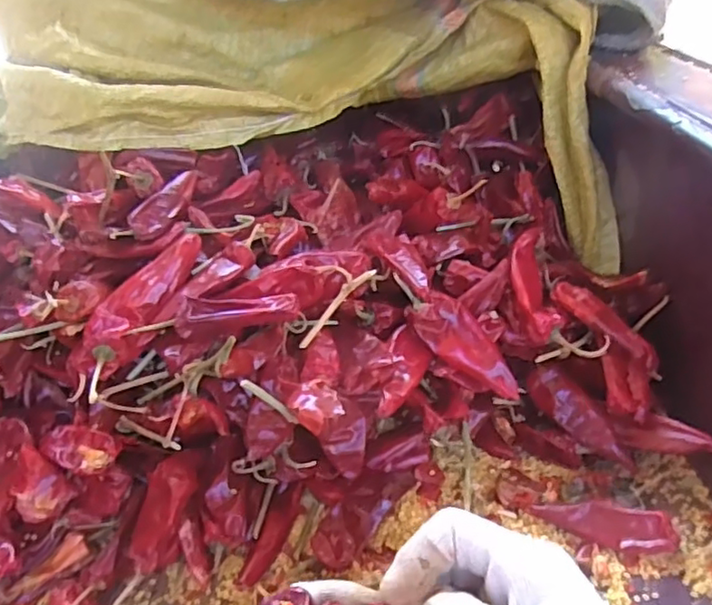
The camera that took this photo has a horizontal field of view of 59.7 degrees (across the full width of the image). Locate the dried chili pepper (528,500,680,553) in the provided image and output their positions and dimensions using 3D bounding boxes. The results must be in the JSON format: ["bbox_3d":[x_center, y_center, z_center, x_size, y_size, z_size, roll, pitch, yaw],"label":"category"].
[{"bbox_3d":[0.157,0.142,0.395,0.084,0.021,0.022,2,34,30],"label":"dried chili pepper"}]

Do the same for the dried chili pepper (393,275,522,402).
[{"bbox_3d":[0.070,0.023,0.434,0.110,0.018,0.033,44,50,6],"label":"dried chili pepper"}]

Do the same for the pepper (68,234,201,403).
[{"bbox_3d":[-0.145,0.003,0.420,0.031,0.033,0.114,22,67,32],"label":"pepper"}]

